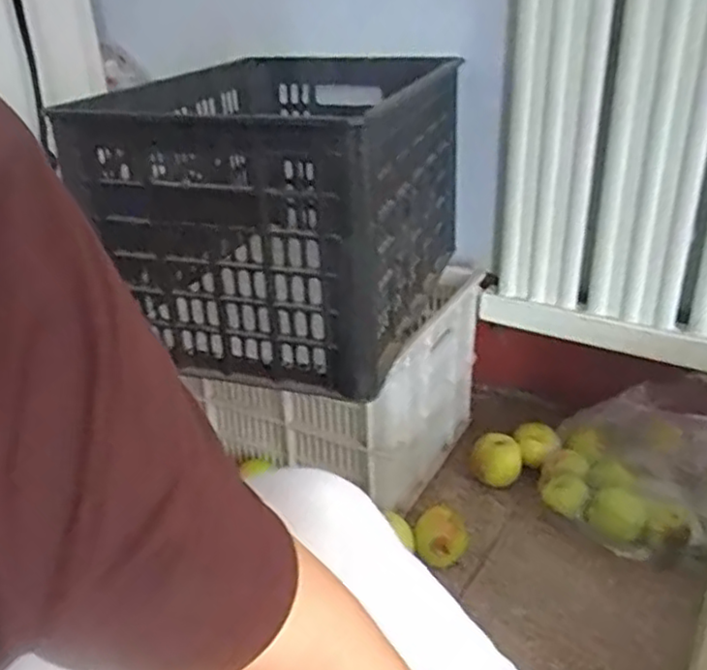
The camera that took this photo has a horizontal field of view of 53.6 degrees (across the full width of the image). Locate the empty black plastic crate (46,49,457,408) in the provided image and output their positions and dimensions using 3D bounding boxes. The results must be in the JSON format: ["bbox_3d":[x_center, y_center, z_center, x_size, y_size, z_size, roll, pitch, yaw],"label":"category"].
[{"bbox_3d":[-0.059,-0.199,0.942,0.327,0.274,0.553,6,29,17],"label":"empty black plastic crate"}]

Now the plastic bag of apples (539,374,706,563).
[{"bbox_3d":[0.385,0.177,0.939,0.243,0.151,0.203,14,32,28],"label":"plastic bag of apples"}]

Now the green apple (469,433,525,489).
[{"bbox_3d":[0.209,0.180,1.027,0.075,0.071,0.065,2,29,10],"label":"green apple"}]

